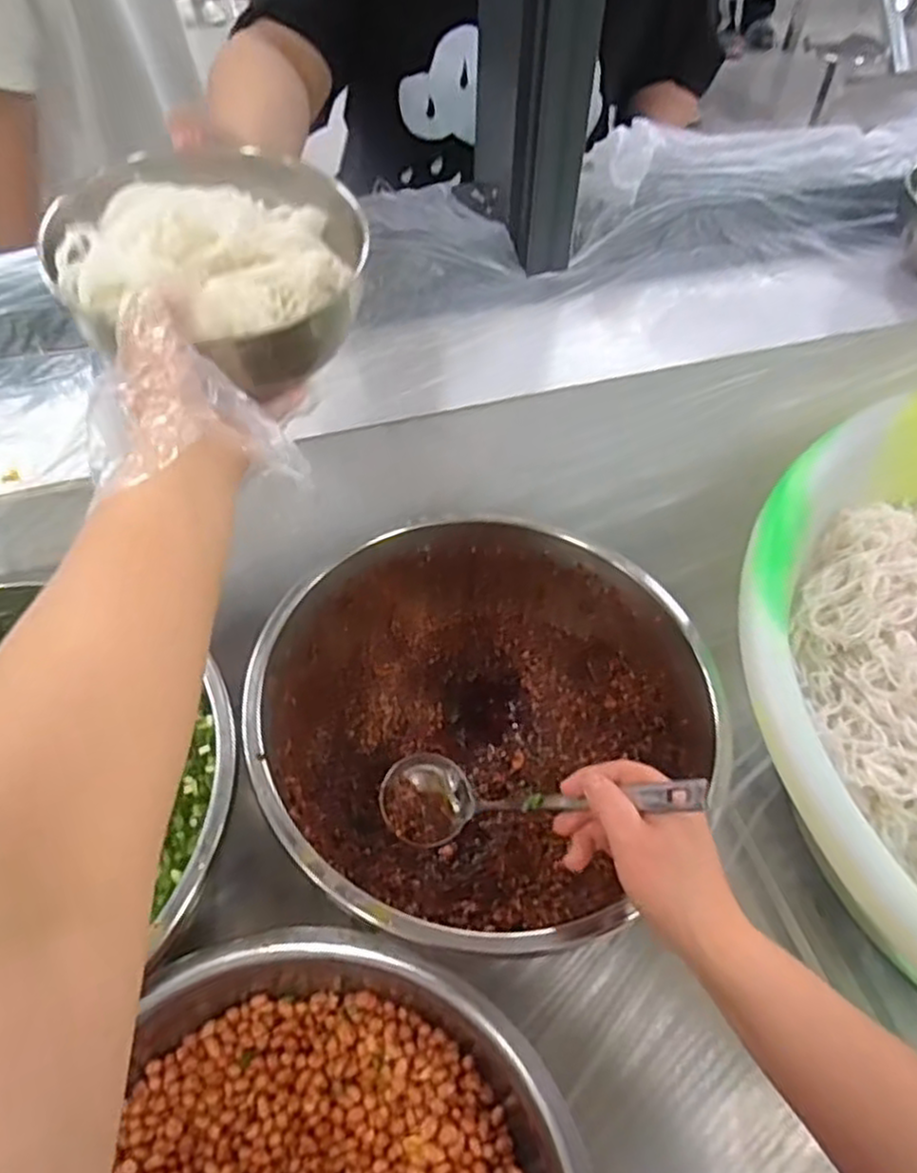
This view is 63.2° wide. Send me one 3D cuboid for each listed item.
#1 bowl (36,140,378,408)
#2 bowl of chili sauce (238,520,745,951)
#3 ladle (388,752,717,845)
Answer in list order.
[{"bbox_3d":[-0.146,-0.190,0.436,0.176,0.080,0.166,14,62,-14],"label":"bowl"},{"bbox_3d":[0.019,0.110,0.598,0.331,0.137,0.309,0,54,0],"label":"bowl of chili sauce"},{"bbox_3d":[0.045,0.132,0.469,0.234,0.053,0.060,-19,38,44],"label":"ladle"}]

